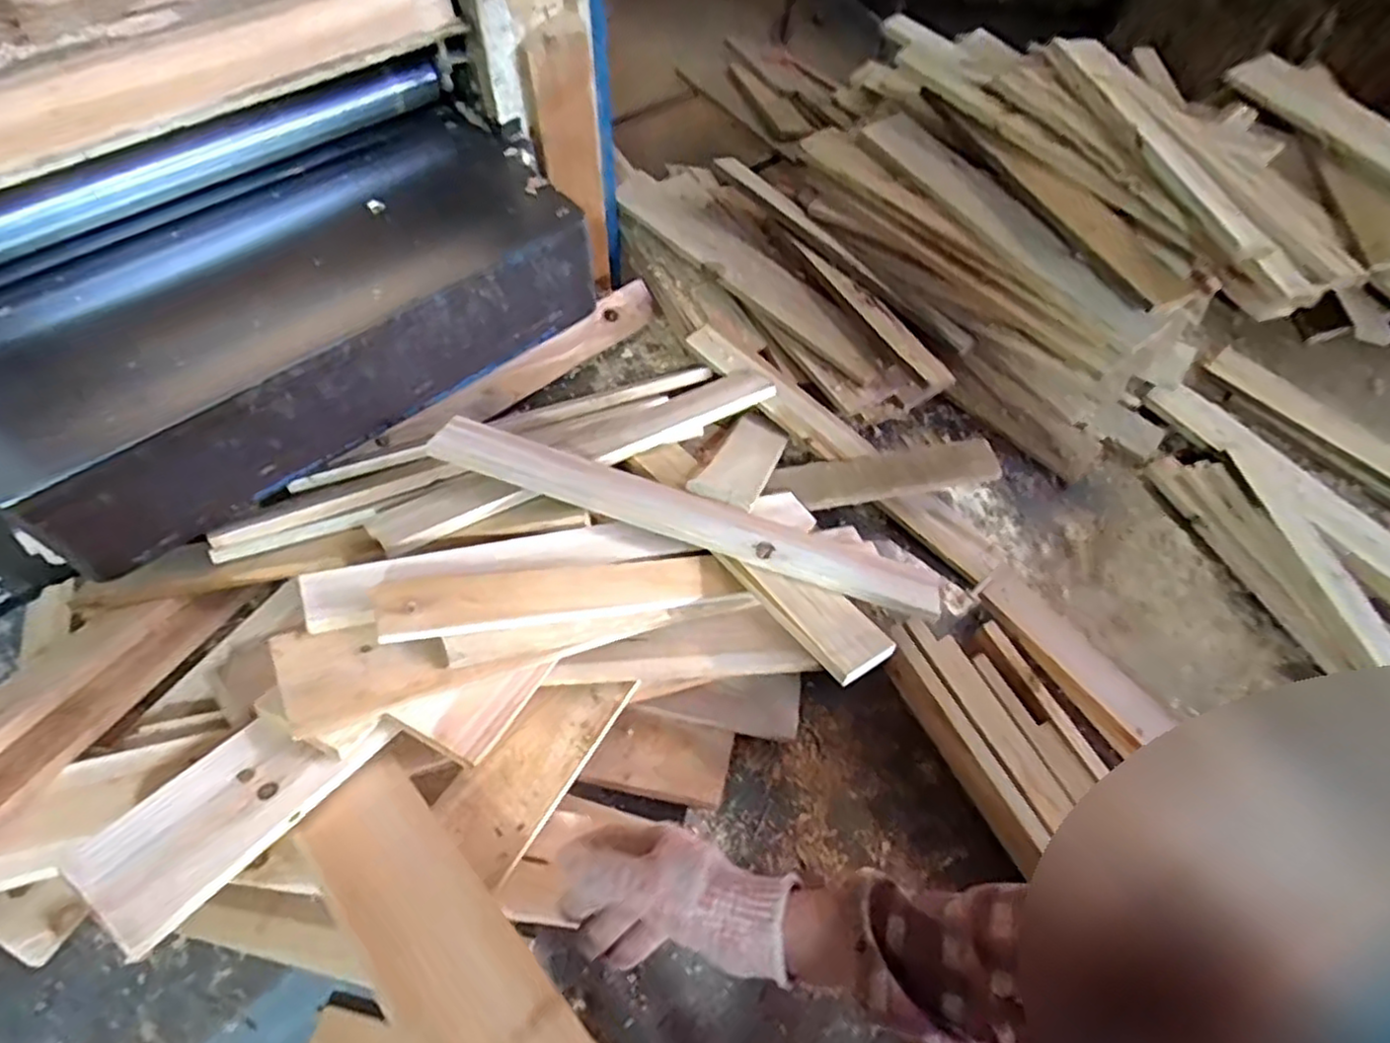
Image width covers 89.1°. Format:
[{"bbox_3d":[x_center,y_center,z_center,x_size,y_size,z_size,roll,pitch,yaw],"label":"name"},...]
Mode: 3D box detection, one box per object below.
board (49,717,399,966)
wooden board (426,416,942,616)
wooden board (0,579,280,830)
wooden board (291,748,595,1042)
[{"bbox_3d":[-0.309,0.184,0.482,0.088,0.012,0.182,27,40,18],"label":"board"},{"bbox_3d":[-0.006,-0.005,0.672,0.485,0.014,0.064,20,53,2],"label":"wooden board"},{"bbox_3d":[-0.469,0.155,0.534,0.040,0.024,0.364,14,32,3],"label":"wooden board"},{"bbox_3d":[-0.141,0.274,0.424,0.079,0.010,0.320,-29,50,-35],"label":"wooden board"}]

